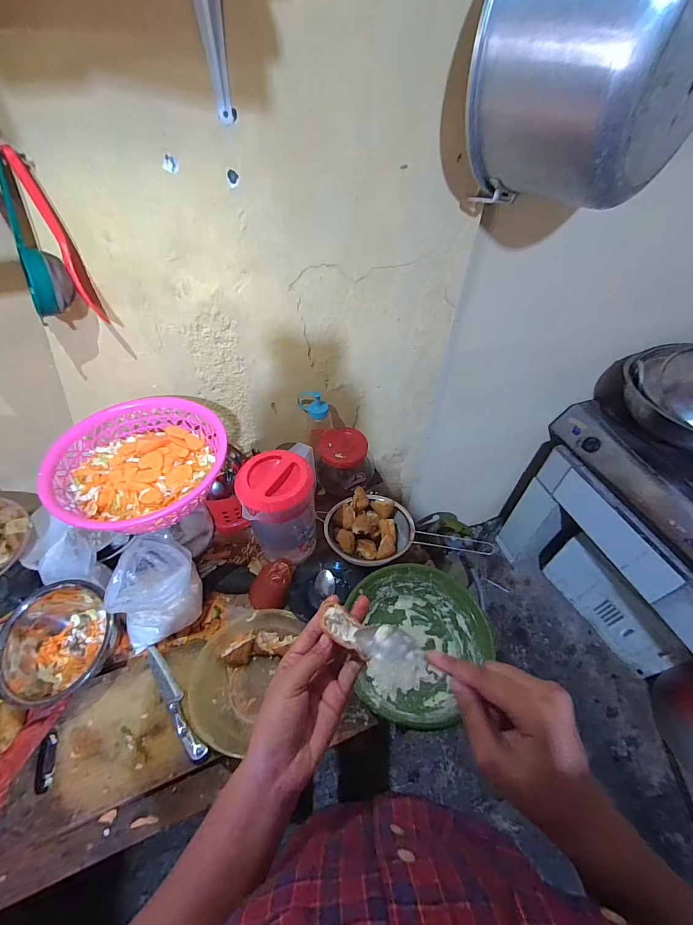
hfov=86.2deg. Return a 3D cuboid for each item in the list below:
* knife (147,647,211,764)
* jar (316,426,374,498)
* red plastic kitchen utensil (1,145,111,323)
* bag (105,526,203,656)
[{"bbox_3d":[-0.273,0.373,0.586,0.027,0.024,0.200,-32,56,-26],"label":"knife"},{"bbox_3d":[-0.009,0.001,0.816,0.112,0.117,0.103,1,48,-1],"label":"jar"},{"bbox_3d":[-0.373,-0.282,0.490,0.024,0.200,0.049,-24,53,-21],"label":"red plastic kitchen utensil"},{"bbox_3d":[-0.327,0.210,0.629,0.137,0.137,0.129,-28,55,-24],"label":"bag"}]

